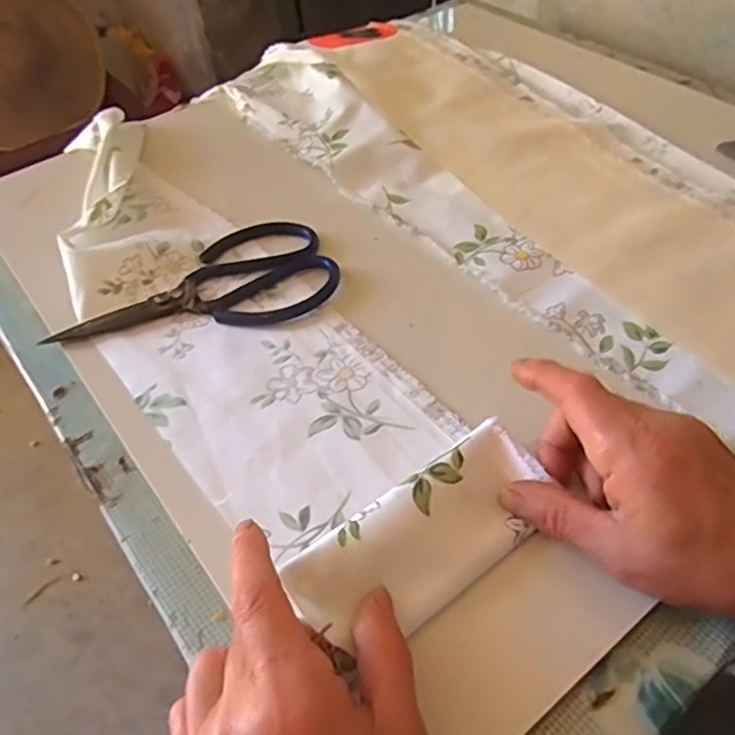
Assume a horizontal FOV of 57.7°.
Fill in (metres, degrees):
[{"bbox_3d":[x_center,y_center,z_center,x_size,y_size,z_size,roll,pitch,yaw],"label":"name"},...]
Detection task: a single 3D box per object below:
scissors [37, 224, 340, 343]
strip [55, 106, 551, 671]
[{"bbox_3d":[-0.123,-0.065,0.481,0.195,0.015,0.103,-12,48,-6],"label":"scissors"},{"bbox_3d":[-0.112,-0.045,0.457,0.137,0.033,0.515,-28,52,-25],"label":"strip"}]

